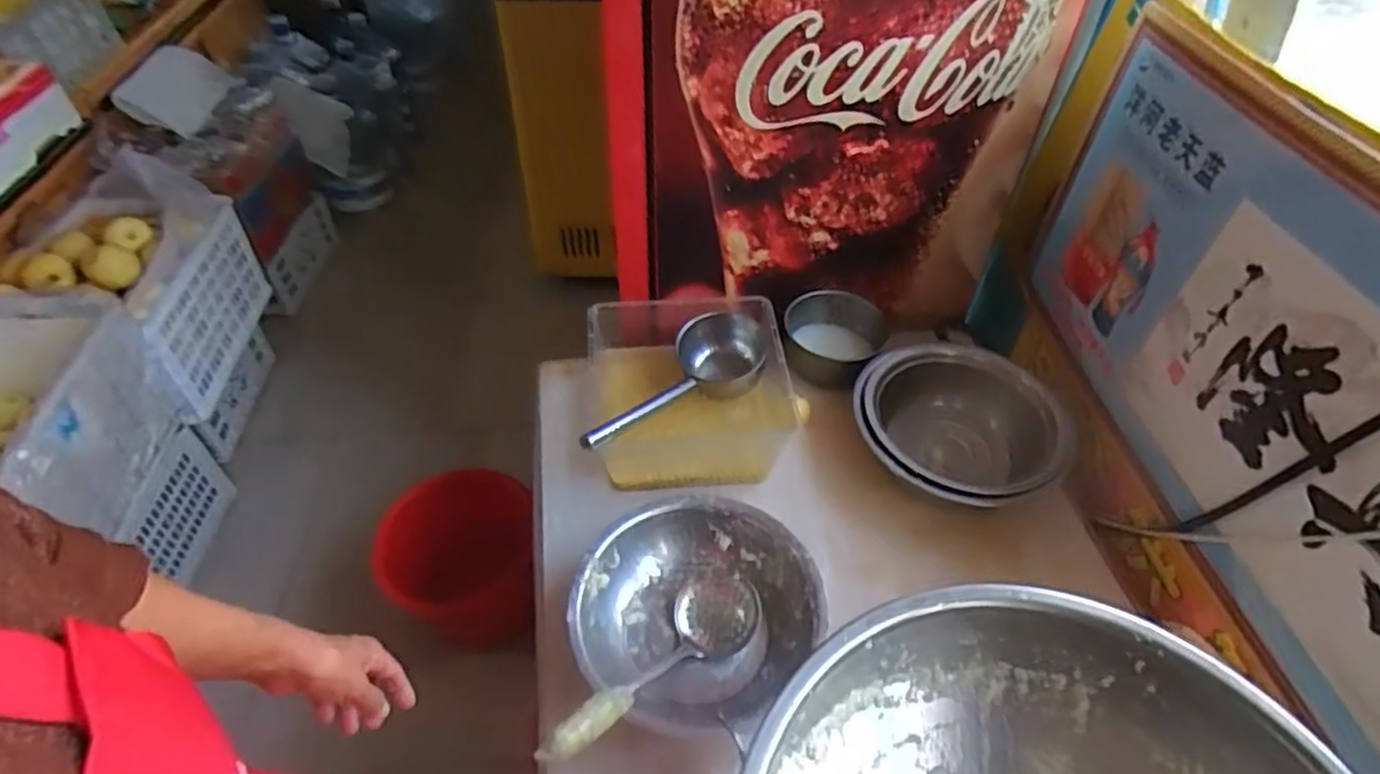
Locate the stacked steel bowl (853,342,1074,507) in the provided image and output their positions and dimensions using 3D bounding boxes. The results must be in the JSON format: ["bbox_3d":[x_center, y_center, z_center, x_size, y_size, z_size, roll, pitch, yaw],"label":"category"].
[{"bbox_3d":[0.401,0.081,1.138,0.295,0.150,0.272,0,46,0],"label":"stacked steel bowl"}]

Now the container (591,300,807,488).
[{"bbox_3d":[0.002,0.007,1.178,0.325,0.144,0.298,-2,46,-2],"label":"container"}]

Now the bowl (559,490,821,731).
[{"bbox_3d":[0.006,0.292,0.938,0.308,0.101,0.283,-36,56,-30],"label":"bowl"}]

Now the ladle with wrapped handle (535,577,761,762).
[{"bbox_3d":[-0.047,0.333,0.864,0.103,0.100,0.336,34,33,27],"label":"ladle with wrapped handle"}]

